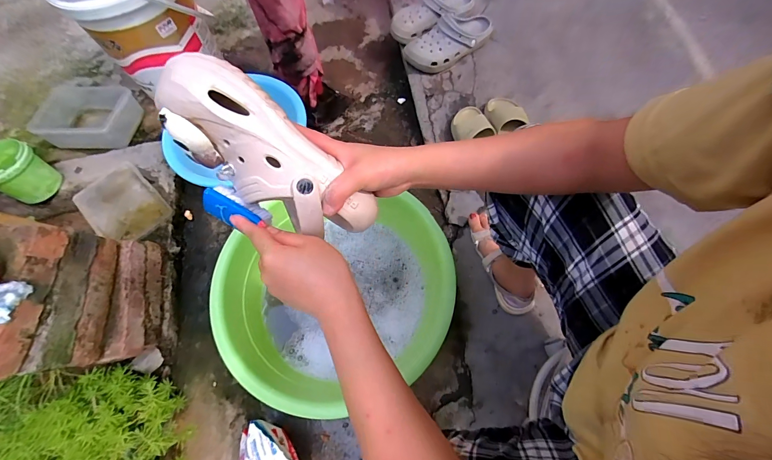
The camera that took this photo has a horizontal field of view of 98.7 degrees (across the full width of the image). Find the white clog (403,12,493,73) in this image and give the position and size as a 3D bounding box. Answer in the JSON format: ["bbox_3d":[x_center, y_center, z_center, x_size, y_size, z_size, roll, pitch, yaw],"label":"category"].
[{"bbox_3d":[0.207,-0.595,1.048,0.309,0.100,0.123,-31,68,-10],"label":"white clog"}]

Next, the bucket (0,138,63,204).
[{"bbox_3d":[-0.934,-0.149,0.846,0.124,0.113,0.128,25,70,14],"label":"bucket"}]

